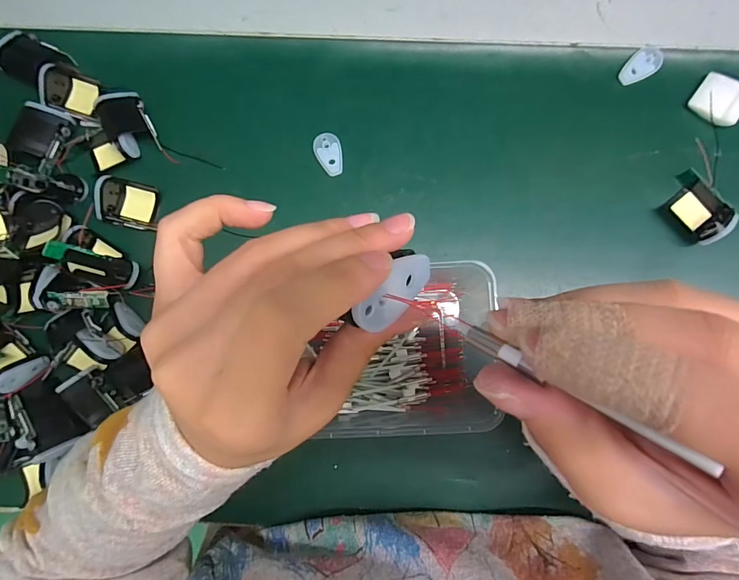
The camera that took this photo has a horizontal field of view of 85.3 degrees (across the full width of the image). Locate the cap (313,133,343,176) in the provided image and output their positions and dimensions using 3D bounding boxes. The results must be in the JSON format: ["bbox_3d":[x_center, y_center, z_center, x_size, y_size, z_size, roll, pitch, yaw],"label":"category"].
[{"bbox_3d":[-0.033,-0.112,0.332,0.021,0.005,0.036,-17,86,1],"label":"cap"}]

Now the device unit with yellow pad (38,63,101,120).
[{"bbox_3d":[-0.254,-0.168,0.340,0.040,0.015,0.038,16,86,-35],"label":"device unit with yellow pad"}]

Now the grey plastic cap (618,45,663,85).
[{"bbox_3d":[0.221,-0.182,0.328,0.036,0.007,0.022,-37,86,-1],"label":"grey plastic cap"}]

